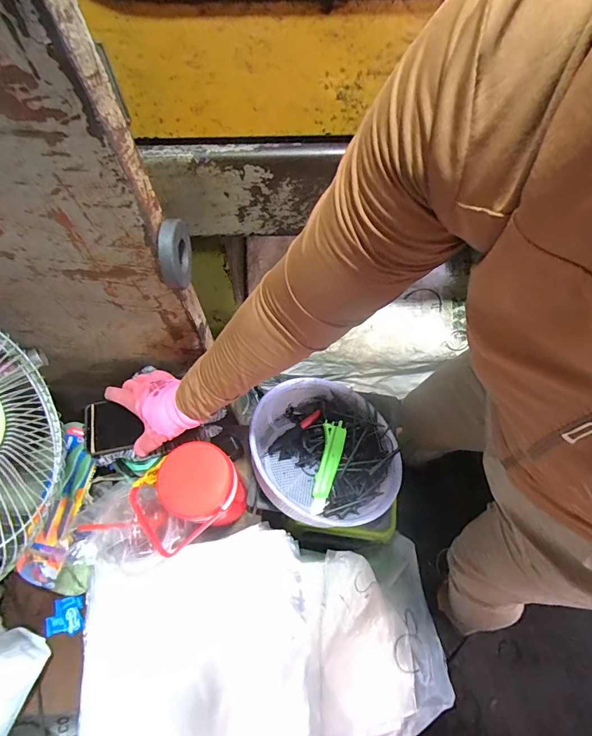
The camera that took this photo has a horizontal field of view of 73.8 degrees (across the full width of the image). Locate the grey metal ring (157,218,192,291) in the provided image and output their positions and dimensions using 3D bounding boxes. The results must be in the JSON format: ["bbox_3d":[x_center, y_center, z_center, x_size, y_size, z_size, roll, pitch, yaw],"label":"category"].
[{"bbox_3d":[-0.122,-0.118,0.398,0.020,0.055,0.055,2,64,1],"label":"grey metal ring"}]

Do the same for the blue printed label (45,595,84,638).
[{"bbox_3d":[-0.375,0.401,0.639,0.057,0.010,0.052,-8,65,-4],"label":"blue printed label"}]

